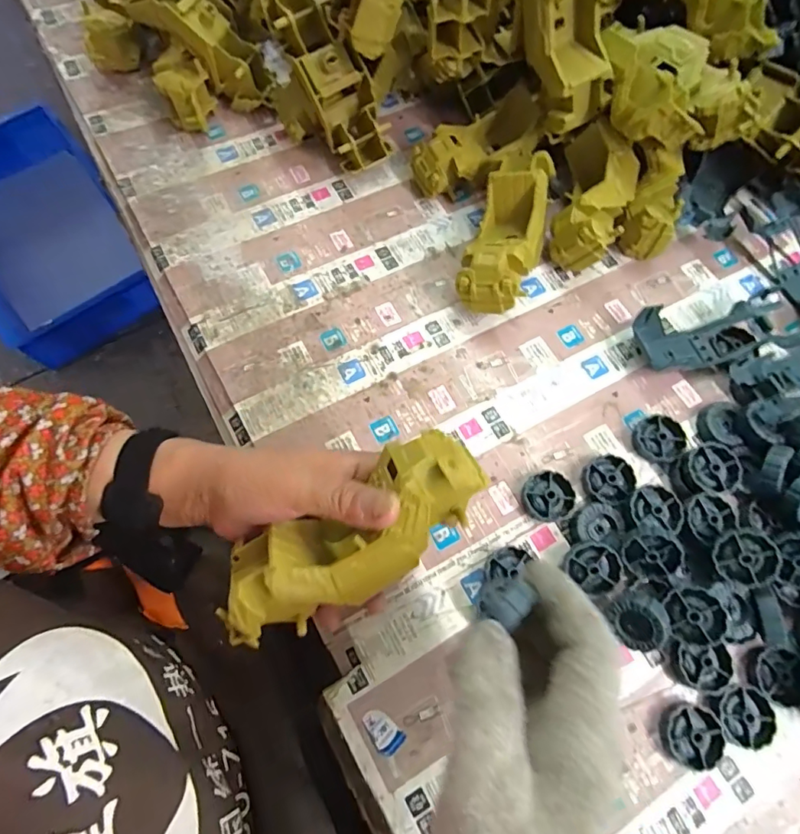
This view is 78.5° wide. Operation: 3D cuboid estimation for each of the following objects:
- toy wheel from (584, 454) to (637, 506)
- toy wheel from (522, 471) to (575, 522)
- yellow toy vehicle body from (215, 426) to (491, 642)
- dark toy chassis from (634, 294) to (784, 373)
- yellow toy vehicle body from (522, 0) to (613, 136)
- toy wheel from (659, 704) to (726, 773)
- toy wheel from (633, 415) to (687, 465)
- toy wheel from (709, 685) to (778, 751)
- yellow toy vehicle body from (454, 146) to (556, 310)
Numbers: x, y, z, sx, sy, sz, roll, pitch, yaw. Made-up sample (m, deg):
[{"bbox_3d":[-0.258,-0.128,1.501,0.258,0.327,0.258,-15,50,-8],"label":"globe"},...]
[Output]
[{"bbox_3d":[0.163,0.050,0.382,0.036,0.013,0.036,1,70,-2],"label":"toy wheel"},{"bbox_3d":[0.113,0.061,0.375,0.036,0.012,0.035,1,70,-2],"label":"toy wheel"},{"bbox_3d":[-0.028,0.070,0.285,0.169,0.050,0.063,-33,74,3],"label":"yellow toy vehicle body"},{"bbox_3d":[0.268,-0.071,0.419,0.123,0.030,0.053,-8,71,-5],"label":"dark toy chassis"},{"bbox_3d":[0.136,-0.322,0.390,0.053,0.158,0.051,-34,50,-12],"label":"yellow toy vehicle body"},{"bbox_3d":[0.198,0.215,0.331,0.039,0.010,0.037,1,70,-2],"label":"toy wheel"},{"bbox_3d":[0.209,0.019,0.395,0.037,0.013,0.039,1,70,-2],"label":"toy wheel"},{"bbox_3d":[0.229,0.199,0.328,0.036,0.010,0.042,-41,77,-15],"label":"toy wheel"},{"bbox_3d":[0.095,-0.161,0.439,0.057,0.061,0.150,18,70,4],"label":"yellow toy vehicle body"}]

